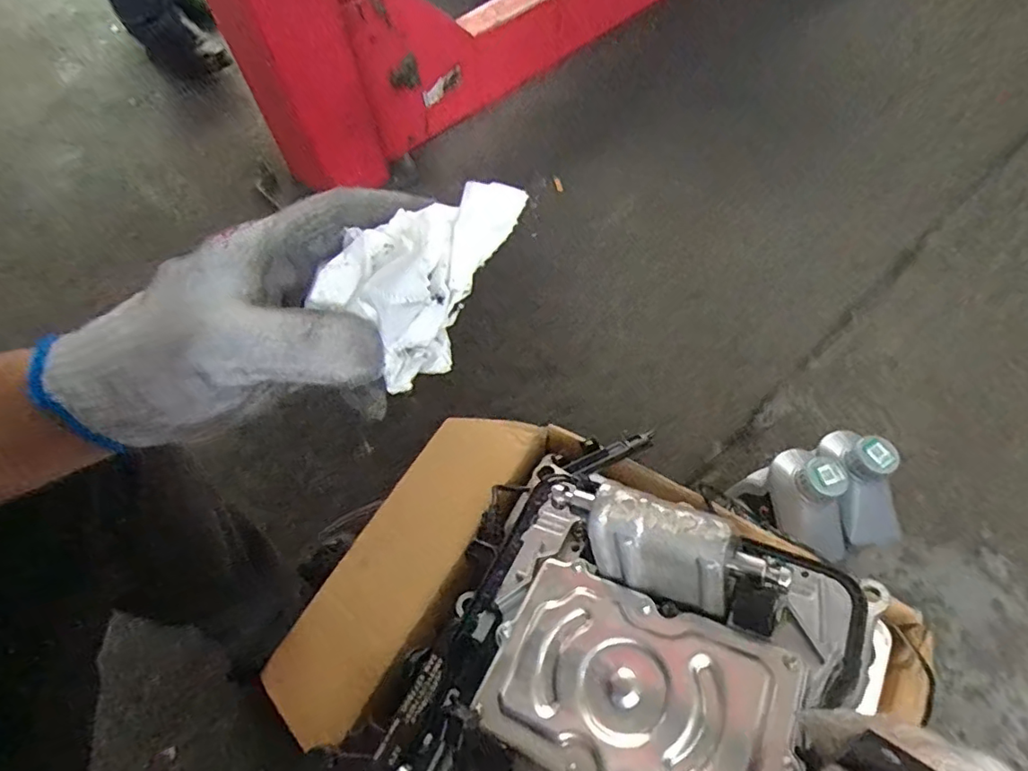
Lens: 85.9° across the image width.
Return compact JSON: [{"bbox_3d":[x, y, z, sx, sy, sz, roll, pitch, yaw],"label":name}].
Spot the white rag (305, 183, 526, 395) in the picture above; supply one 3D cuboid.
[{"bbox_3d":[-0.034,-0.043,0.217,0.044,0.055,0.076,39,69,22],"label":"white rag"}]

